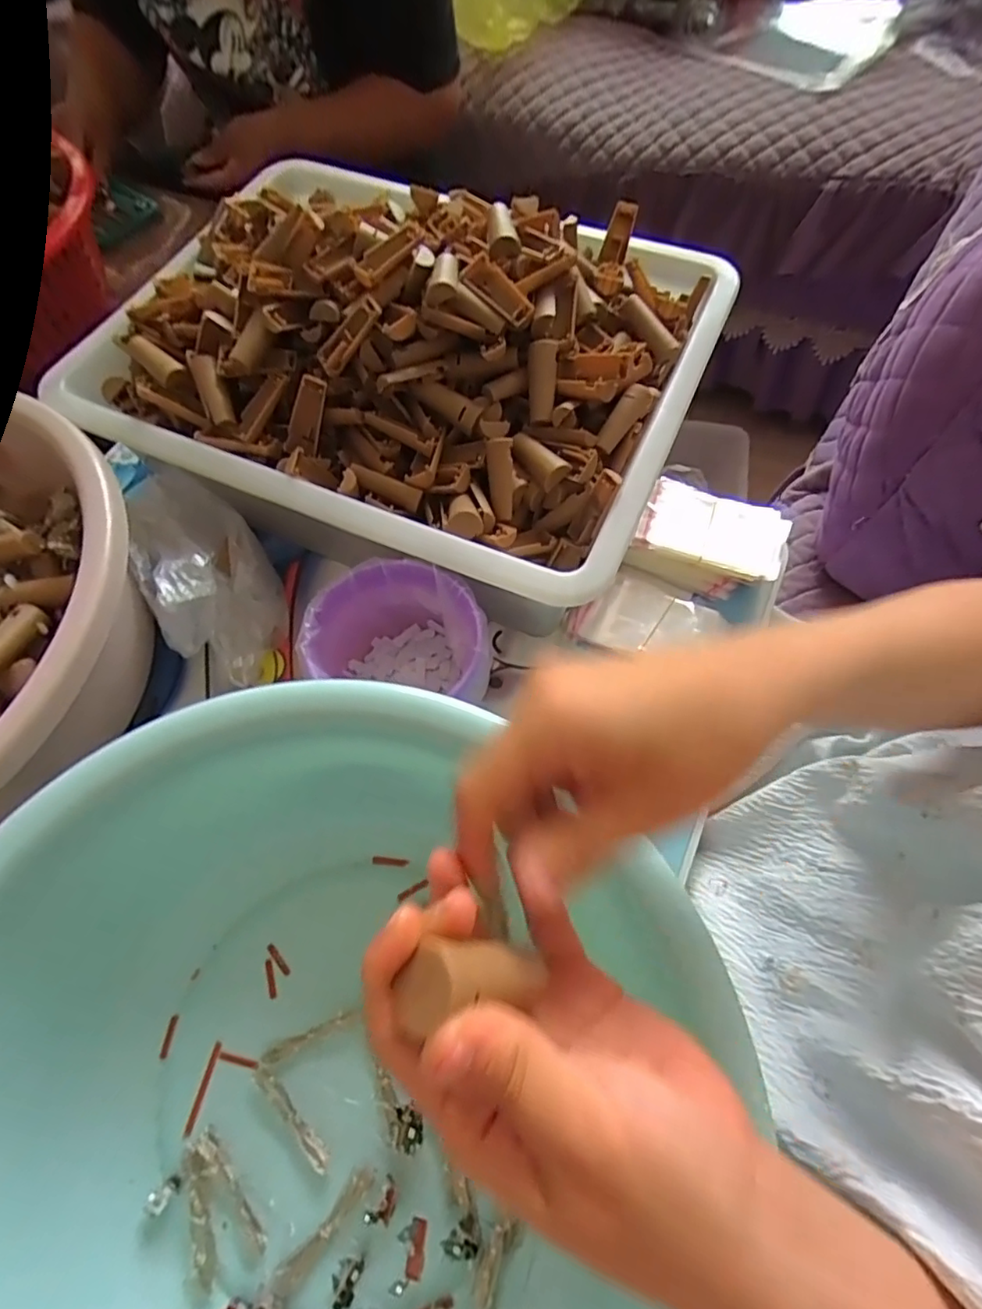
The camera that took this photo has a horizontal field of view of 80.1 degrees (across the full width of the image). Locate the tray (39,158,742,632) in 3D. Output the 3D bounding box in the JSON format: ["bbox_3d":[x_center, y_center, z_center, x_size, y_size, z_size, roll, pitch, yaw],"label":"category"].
[{"bbox_3d":[-0.058,-0.227,0.406,0.395,0.090,0.325,22,68,13],"label":"tray"}]

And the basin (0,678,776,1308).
[{"bbox_3d":[-0.081,0.202,0.272,0.320,0.136,0.354,15,66,10],"label":"basin"}]

